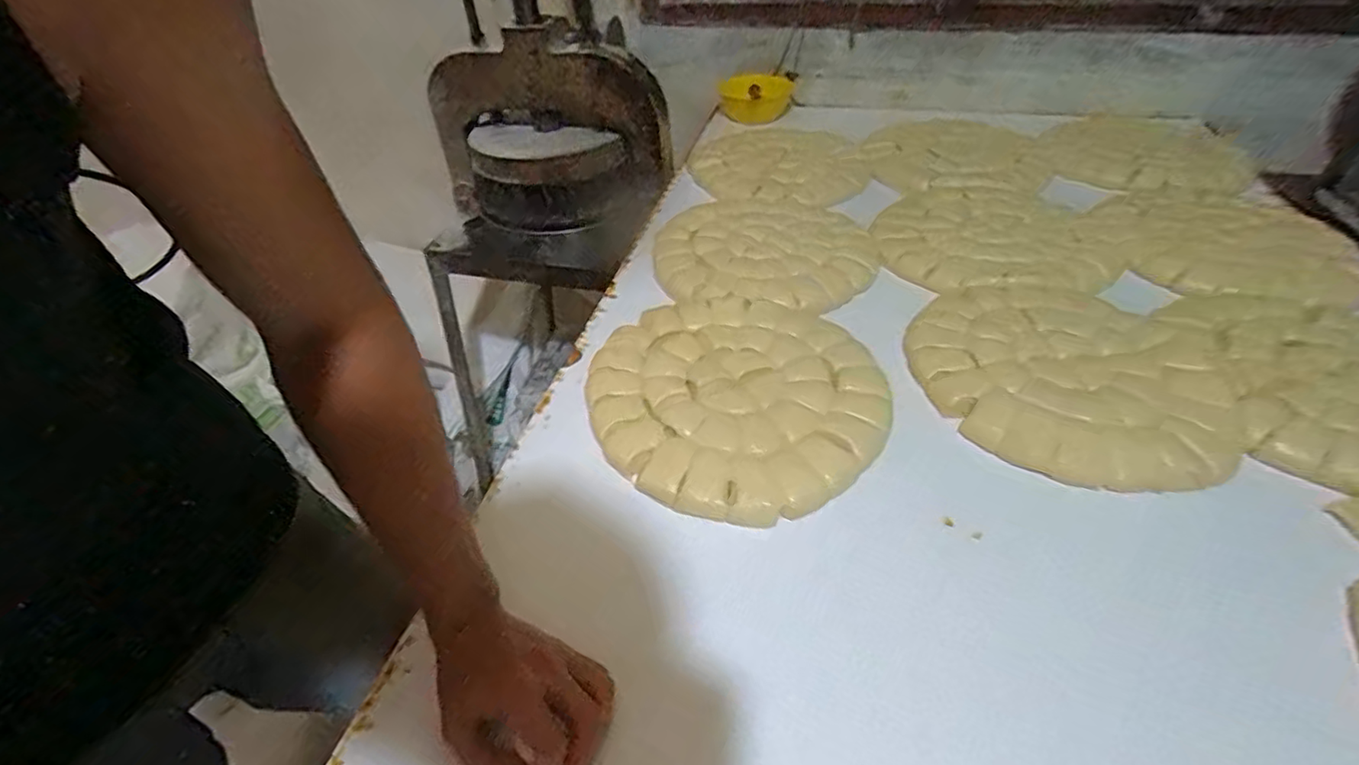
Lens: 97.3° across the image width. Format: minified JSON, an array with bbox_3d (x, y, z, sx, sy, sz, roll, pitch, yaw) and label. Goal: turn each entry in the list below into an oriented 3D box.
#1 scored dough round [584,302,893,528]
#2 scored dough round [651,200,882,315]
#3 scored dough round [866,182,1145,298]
[{"bbox_3d":[0.058,0.017,0.662,0.319,0.024,0.307,-2,43,2],"label":"scored dough round"},{"bbox_3d":[0.120,-0.198,0.873,0.314,0.011,0.306,-2,45,2],"label":"scored dough round"},{"bbox_3d":[0.482,-0.232,0.887,0.339,0.014,0.362,-2,43,2],"label":"scored dough round"}]

